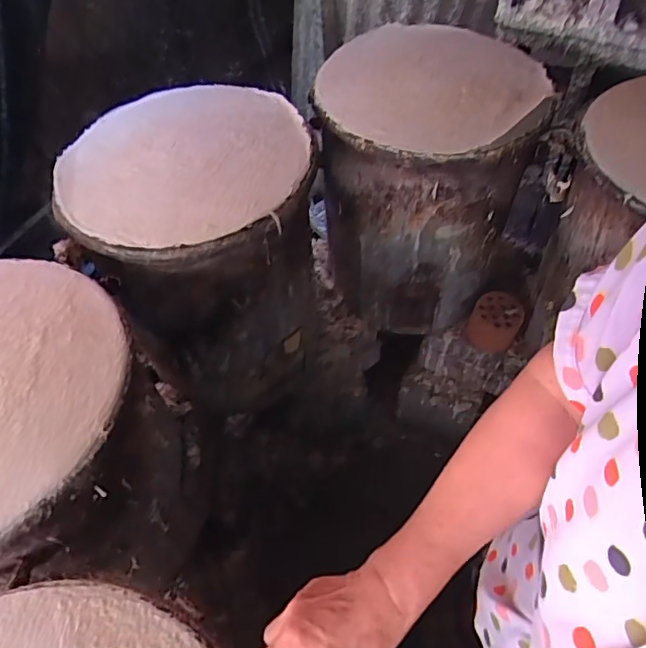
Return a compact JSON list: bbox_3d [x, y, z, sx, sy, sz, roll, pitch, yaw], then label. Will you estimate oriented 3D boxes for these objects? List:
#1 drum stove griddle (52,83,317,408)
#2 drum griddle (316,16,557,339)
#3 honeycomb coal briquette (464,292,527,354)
[{"bbox_3d":[-0.200,-0.124,1.001,0.371,0.443,0.374,-19,55,-11],"label":"drum stove griddle"},{"bbox_3d":[0.186,-0.279,1.111,0.387,0.460,0.378,-2,54,2],"label":"drum griddle"},{"bbox_3d":[0.359,0.000,1.173,0.099,0.099,0.095,-1,54,2],"label":"honeycomb coal briquette"}]

